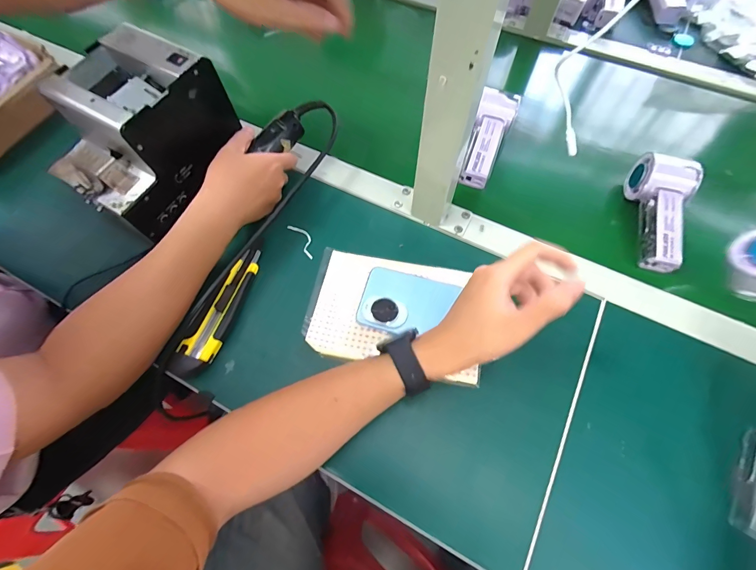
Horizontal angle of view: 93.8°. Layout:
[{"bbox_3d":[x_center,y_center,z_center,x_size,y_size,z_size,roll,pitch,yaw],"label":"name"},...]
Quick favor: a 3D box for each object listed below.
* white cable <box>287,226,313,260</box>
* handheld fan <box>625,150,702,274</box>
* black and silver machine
[{"bbox_3d":[-0.093,-0.057,0.446,0.017,0.004,0.055,-33,69,-14],"label":"white cable"},{"bbox_3d":[0.348,-0.086,0.435,0.059,0.046,0.144,10,79,6],"label":"handheld fan"},{"bbox_3d":[-0.278,-0.179,0.406,0.144,0.113,0.178,30,69,14],"label":"black and silver machine"}]

